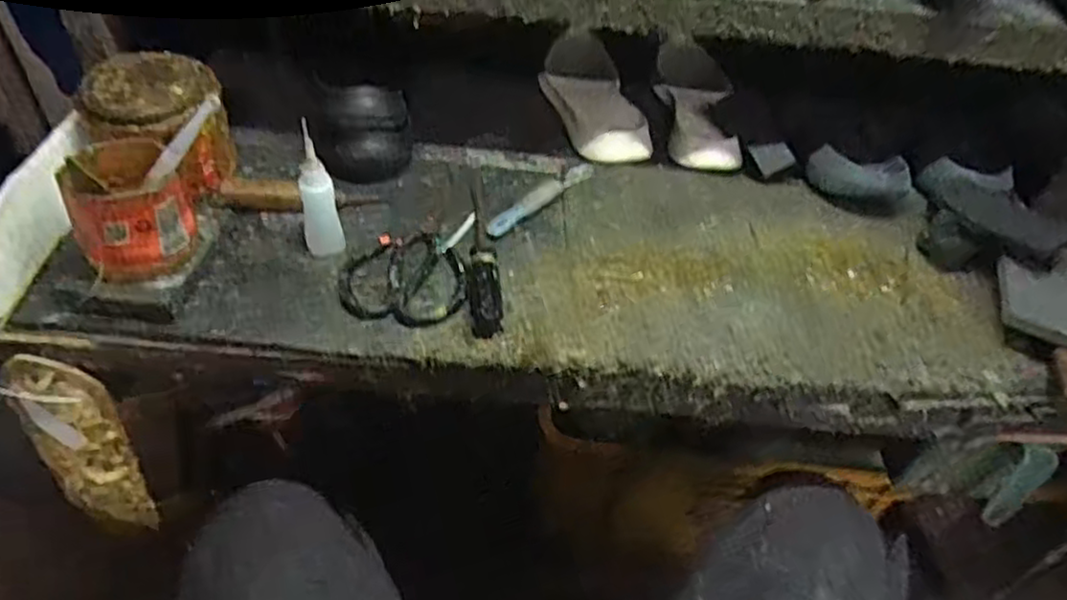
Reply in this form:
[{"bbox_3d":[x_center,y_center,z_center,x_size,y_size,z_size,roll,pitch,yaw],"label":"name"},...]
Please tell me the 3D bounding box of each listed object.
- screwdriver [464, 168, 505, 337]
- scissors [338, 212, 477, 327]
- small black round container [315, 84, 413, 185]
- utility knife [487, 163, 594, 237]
[{"bbox_3d":[-0.045,-0.056,0.622,0.028,0.026,0.209,0,47,-7],"label":"screwdriver"},{"bbox_3d":[-0.106,-0.030,0.600,0.102,0.011,0.128,4,46,-4],"label":"scissors"},{"bbox_3d":[-0.158,-0.153,0.676,0.087,0.073,0.070,-4,47,-11],"label":"small black round container"},{"bbox_3d":[0.009,-0.099,0.682,0.024,0.010,0.145,36,52,24],"label":"utility knife"}]

